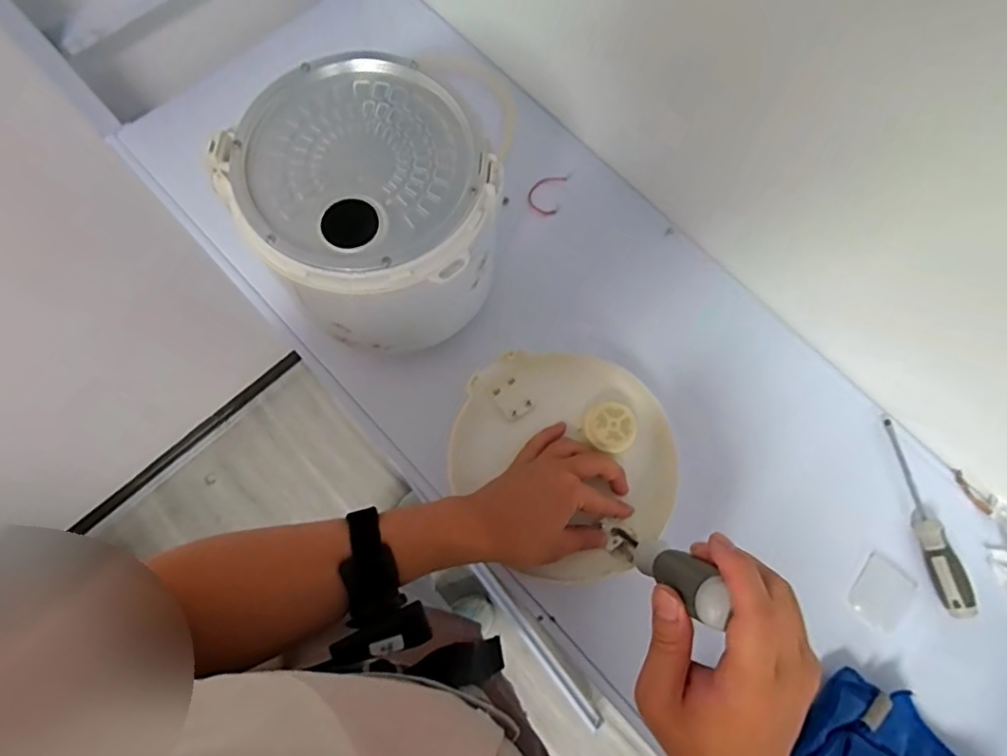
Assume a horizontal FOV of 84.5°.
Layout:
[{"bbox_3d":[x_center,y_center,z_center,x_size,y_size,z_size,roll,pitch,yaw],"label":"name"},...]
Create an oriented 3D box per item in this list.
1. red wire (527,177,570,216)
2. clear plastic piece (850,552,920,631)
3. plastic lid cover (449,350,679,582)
[{"bbox_3d":[0.049,-0.210,0.629,0.037,0.004,0.053,18,76,3],"label":"red wire"},{"bbox_3d":[0.362,0.206,0.532,0.048,0.004,0.058,34,85,14],"label":"clear plastic piece"},{"bbox_3d":[0.056,0.073,0.504,0.206,0.050,0.202,4,76,-1],"label":"plastic lid cover"}]

